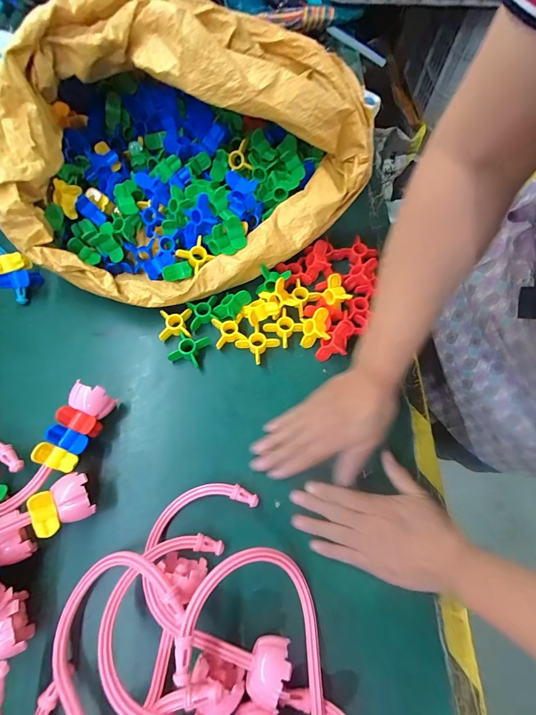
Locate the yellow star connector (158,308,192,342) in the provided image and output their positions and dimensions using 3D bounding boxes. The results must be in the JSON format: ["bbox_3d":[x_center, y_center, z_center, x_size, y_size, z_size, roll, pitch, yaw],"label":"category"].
[{"bbox_3d":[-0.125,-0.044,0.447,0.041,0.022,0.040,-5,70,-2],"label":"yellow star connector"}]

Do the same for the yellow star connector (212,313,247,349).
[{"bbox_3d":[-0.053,-0.036,0.453,0.042,0.024,0.042,-14,70,-5],"label":"yellow star connector"}]

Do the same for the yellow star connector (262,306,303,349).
[{"bbox_3d":[0.022,-0.040,0.455,0.041,0.024,0.039,42,75,14],"label":"yellow star connector"}]

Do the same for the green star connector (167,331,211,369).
[{"bbox_3d":[-0.107,-0.011,0.440,0.044,0.026,0.042,15,71,5],"label":"green star connector"}]

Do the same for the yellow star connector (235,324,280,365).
[{"bbox_3d":[-0.014,-0.018,0.446,0.042,0.024,0.042,40,75,13],"label":"yellow star connector"}]

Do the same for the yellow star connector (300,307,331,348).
[{"bbox_3d":[0.065,-0.038,0.443,0.037,0.043,0.044,3,70,1],"label":"yellow star connector"}]

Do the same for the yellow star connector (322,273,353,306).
[{"bbox_3d":[0.094,-0.091,0.456,0.030,0.024,0.040,-32,73,-11],"label":"yellow star connector"}]

